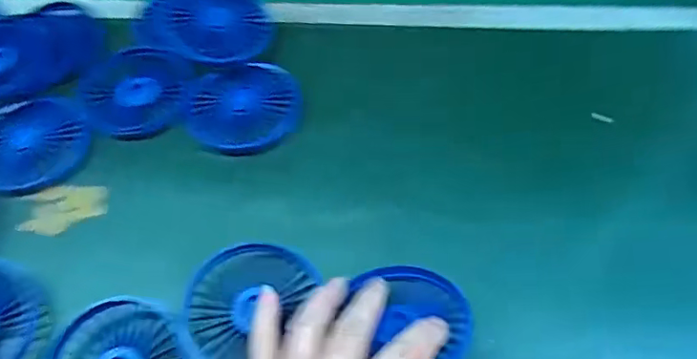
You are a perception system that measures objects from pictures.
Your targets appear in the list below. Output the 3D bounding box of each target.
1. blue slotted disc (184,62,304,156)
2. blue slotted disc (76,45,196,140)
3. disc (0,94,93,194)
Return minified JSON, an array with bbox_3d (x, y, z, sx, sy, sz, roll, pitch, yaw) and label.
[{"bbox_3d":[-0.084,-0.060,0.431,0.090,0.020,0.079,-13,61,-4],"label":"blue slotted disc"},{"bbox_3d":[-0.176,-0.074,0.445,0.090,0.009,0.083,-1,61,3],"label":"blue slotted disc"},{"bbox_3d":[-0.248,-0.027,0.423,0.077,0.014,0.087,34,68,20],"label":"disc"}]

